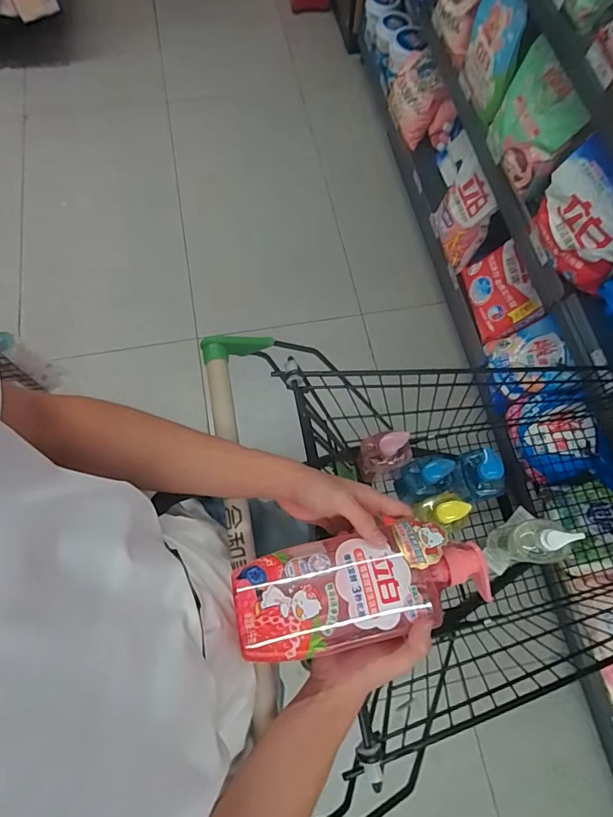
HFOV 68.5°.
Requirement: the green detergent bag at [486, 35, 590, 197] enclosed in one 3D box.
[{"bbox_3d":[0.605,-0.765,1.212,0.093,0.248,0.269,-4,70,-4],"label":"green detergent bag"}]

